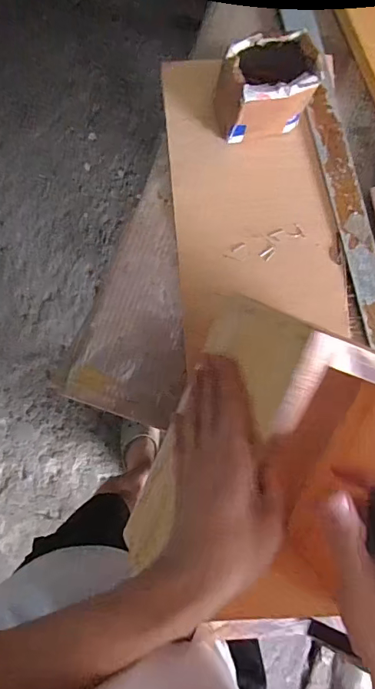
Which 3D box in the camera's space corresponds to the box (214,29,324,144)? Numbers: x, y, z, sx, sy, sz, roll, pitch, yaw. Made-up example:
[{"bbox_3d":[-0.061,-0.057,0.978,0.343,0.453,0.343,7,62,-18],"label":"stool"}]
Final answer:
[{"bbox_3d":[0.084,-0.269,0.478,0.099,0.087,0.070,-15,92,-5],"label":"box"}]

